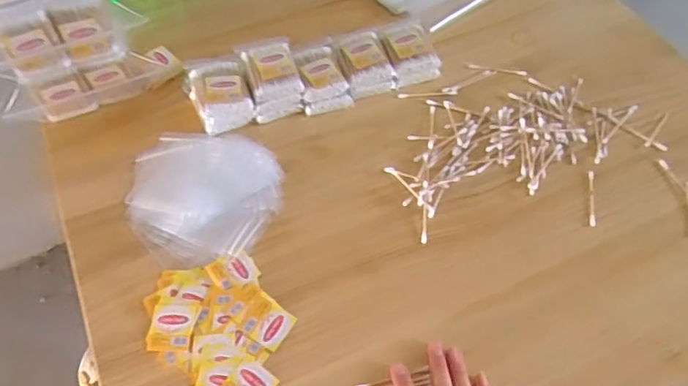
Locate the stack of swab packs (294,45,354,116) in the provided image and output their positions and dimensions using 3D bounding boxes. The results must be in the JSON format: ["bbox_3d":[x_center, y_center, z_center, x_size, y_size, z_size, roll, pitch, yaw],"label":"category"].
[{"bbox_3d":[-0.027,-0.140,0.704,0.058,0.036,0.088,-11,57,-6],"label":"stack of swab packs"}]

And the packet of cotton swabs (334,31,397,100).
[{"bbox_3d":[0.021,-0.161,0.715,0.059,0.032,0.090,-17,58,-10],"label":"packet of cotton swabs"}]

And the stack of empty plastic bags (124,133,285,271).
[{"bbox_3d":[-0.151,-0.005,0.625,0.158,0.017,0.165,-35,63,-20],"label":"stack of empty plastic bags"}]

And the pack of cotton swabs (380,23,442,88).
[{"bbox_3d":[0.082,-0.171,0.726,0.060,0.035,0.073,-13,58,-8],"label":"pack of cotton swabs"}]

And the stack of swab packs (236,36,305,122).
[{"bbox_3d":[-0.086,-0.136,0.689,0.062,0.052,0.091,-16,58,-9],"label":"stack of swab packs"}]

